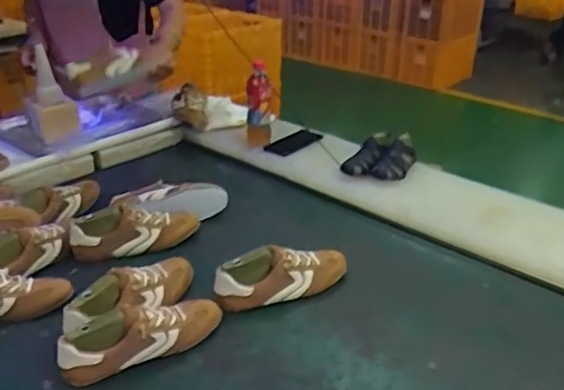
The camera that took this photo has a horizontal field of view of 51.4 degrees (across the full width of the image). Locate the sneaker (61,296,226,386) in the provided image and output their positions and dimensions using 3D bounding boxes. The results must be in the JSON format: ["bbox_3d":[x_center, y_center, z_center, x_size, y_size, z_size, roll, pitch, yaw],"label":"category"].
[{"bbox_3d":[-0.210,0.209,0.891,0.244,0.077,0.077,-22,35,-34],"label":"sneaker"}]

